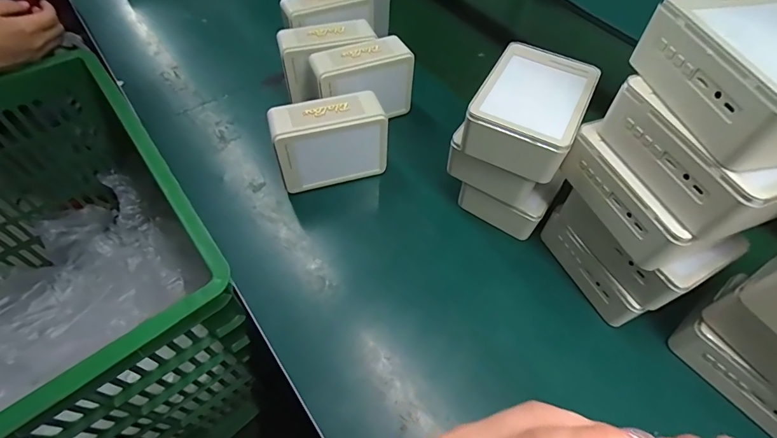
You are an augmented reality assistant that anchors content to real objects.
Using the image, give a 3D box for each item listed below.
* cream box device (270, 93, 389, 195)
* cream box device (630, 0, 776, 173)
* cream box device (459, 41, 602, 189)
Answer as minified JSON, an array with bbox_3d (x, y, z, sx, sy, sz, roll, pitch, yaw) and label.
[{"bbox_3d":[-0.073,-0.091,0.516,0.134,0.122,0.052,-14,58,-12],"label":"cream box device"},{"bbox_3d":[0.273,-0.107,0.295,0.104,0.063,0.134,-9,57,-9],"label":"cream box device"},{"bbox_3d":[0.154,-0.119,0.434,0.104,0.066,0.152,26,58,14],"label":"cream box device"}]

